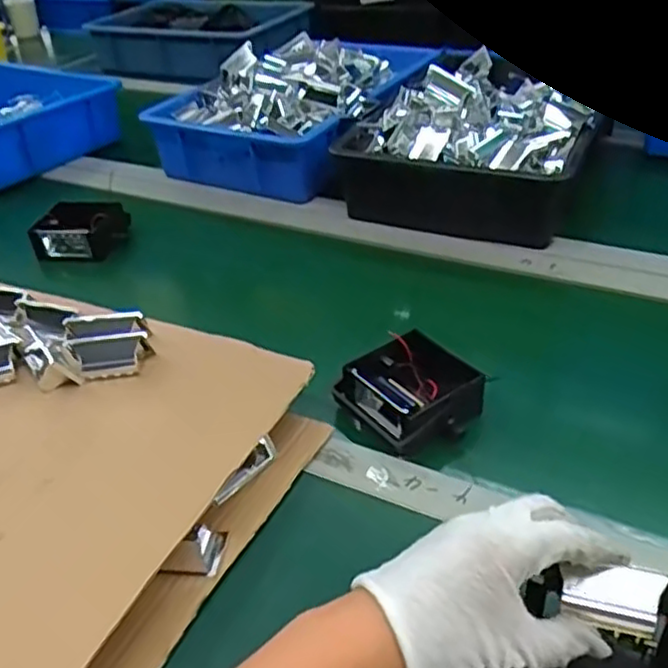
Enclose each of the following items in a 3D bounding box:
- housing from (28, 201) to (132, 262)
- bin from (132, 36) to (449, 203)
[{"bbox_3d":[-0.305,-0.126,0.867,0.098,0.054,0.069,5,38,14],"label":"housing"},{"bbox_3d":[-0.048,-0.344,1.042,0.295,0.112,0.404,14,41,24],"label":"bin"}]

